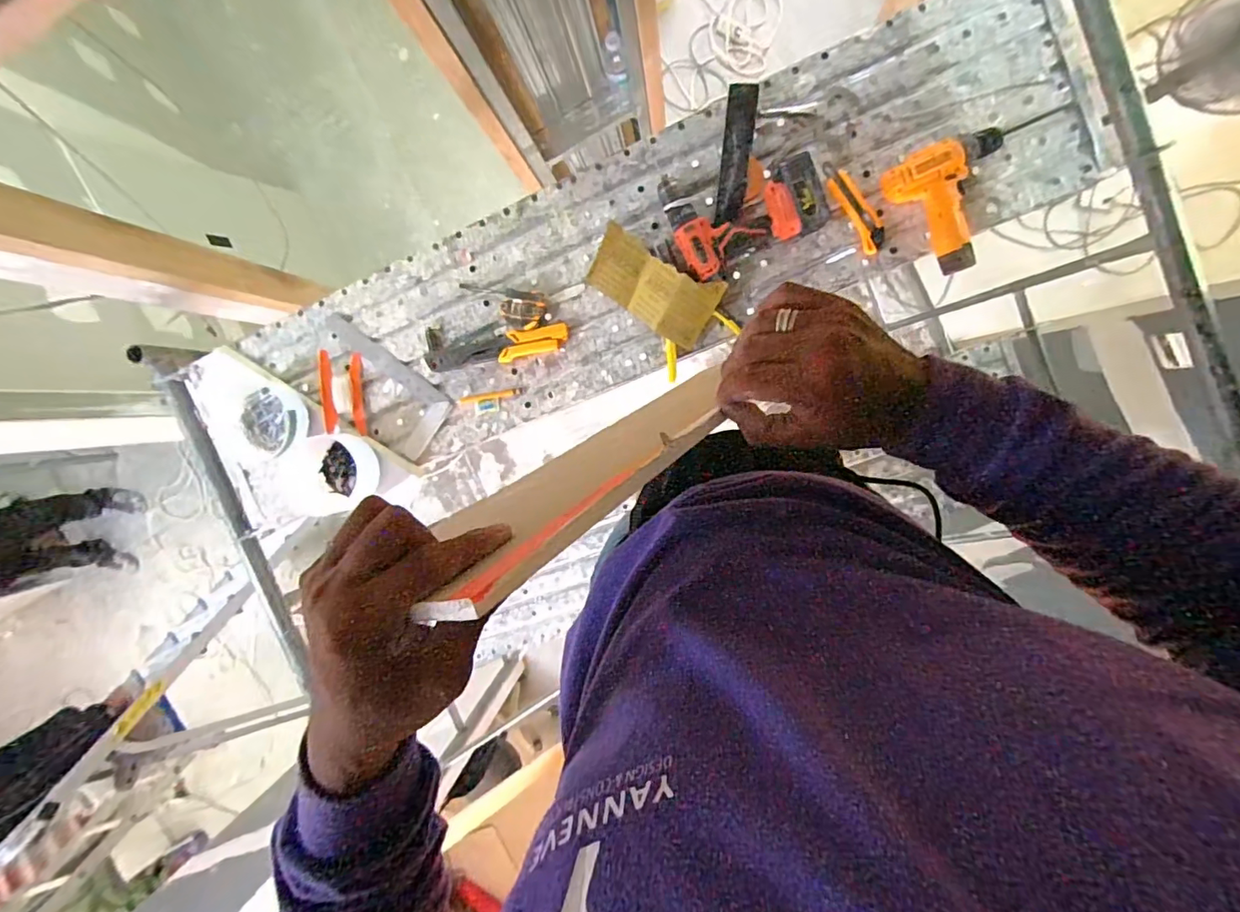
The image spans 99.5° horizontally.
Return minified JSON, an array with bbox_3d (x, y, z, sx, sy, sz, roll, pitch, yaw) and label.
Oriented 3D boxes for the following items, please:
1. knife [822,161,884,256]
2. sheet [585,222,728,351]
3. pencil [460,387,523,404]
[{"bbox_3d":[0.404,-0.431,0.904,0.045,0.017,0.170,-32,93,8],"label":"knife"},{"bbox_3d":[0.060,-0.308,0.944,0.236,0.049,0.124,39,99,14],"label":"sheet"},{"bbox_3d":[-0.251,-0.116,1.021,0.126,0.006,0.015,-8,96,6],"label":"pencil"}]

